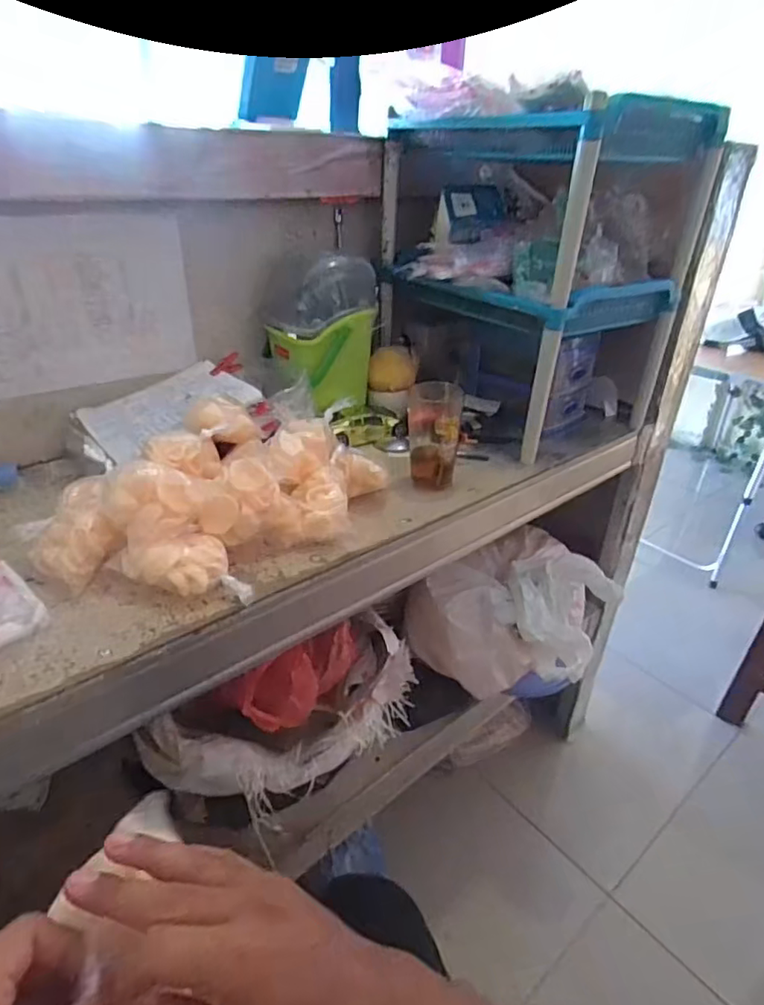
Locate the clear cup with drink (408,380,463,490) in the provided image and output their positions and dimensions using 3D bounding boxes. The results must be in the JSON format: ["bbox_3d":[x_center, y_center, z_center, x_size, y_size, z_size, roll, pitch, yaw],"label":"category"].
[{"bbox_3d":[0.066,-0.087,0.756,0.065,0.124,0.058,6,30,6],"label":"clear cup with drink"}]

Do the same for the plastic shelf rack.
[{"bbox_3d":[0.228,-0.363,0.903,0.344,0.400,0.395,-21,37,-34],"label":"plastic shelf rack"}]

